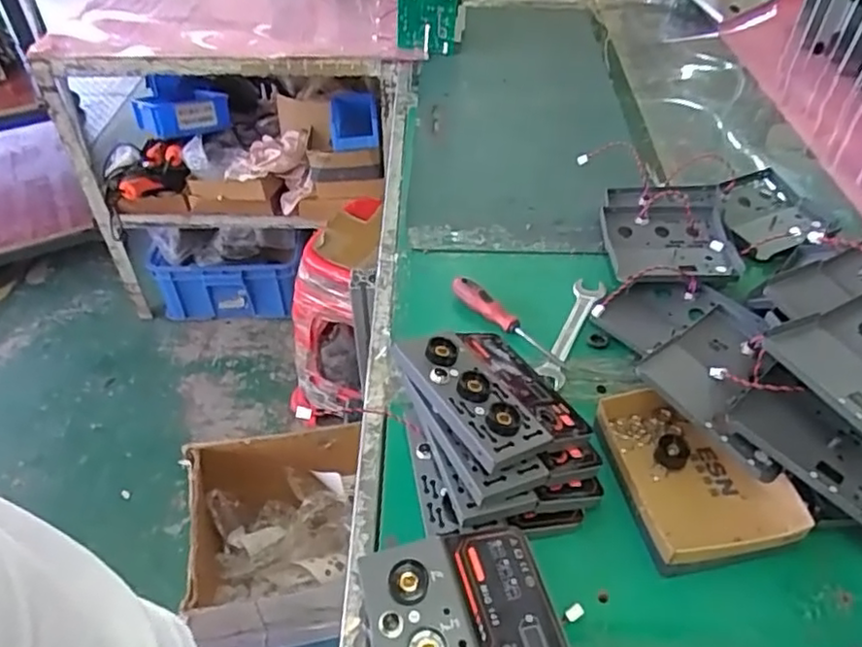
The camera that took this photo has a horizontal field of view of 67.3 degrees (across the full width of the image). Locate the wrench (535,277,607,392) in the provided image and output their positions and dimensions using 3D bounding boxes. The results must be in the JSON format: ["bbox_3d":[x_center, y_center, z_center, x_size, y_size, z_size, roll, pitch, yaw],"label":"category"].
[{"bbox_3d":[0.168,0.007,0.780,0.039,0.011,0.181,19,47,19],"label":"wrench"}]

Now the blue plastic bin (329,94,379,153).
[{"bbox_3d":[-0.182,-0.473,1.526,0.114,0.080,0.114,-6,44,-6],"label":"blue plastic bin"}]

